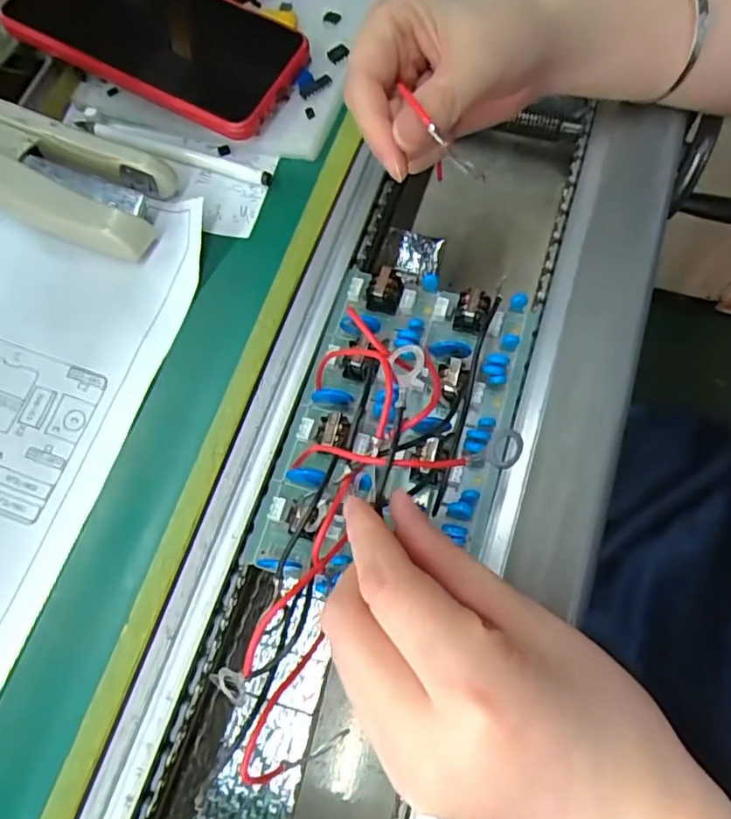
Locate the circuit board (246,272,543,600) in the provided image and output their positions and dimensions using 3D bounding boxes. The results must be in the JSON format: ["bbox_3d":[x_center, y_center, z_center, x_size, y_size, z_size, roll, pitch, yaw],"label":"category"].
[{"bbox_3d":[0.016,0.006,0.266,0.098,0.023,0.155,16,71,9],"label":"circuit board"}]

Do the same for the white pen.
[{"bbox_3d":[-0.112,-0.150,0.323,0.130,0.007,0.015,21,74,11],"label":"white pen"}]

